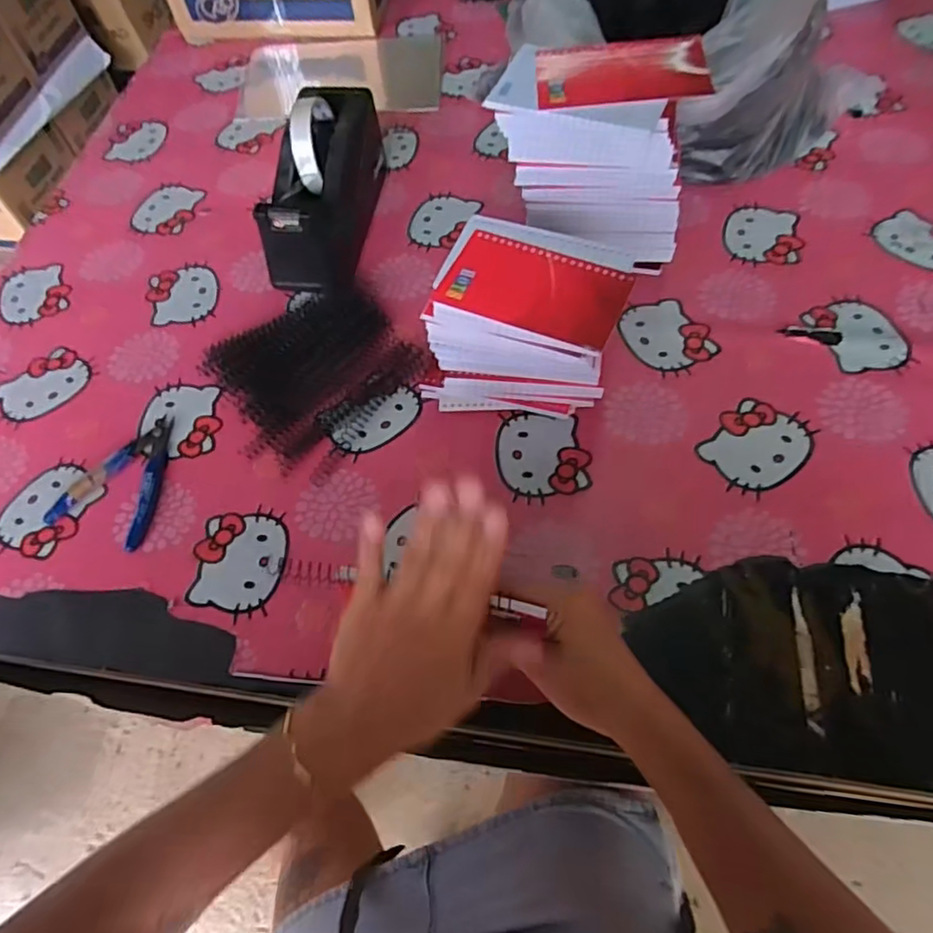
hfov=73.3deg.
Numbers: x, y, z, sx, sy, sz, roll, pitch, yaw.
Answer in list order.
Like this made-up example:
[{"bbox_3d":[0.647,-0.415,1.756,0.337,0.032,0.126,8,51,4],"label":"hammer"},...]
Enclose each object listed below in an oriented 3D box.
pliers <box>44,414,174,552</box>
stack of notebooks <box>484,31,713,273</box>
[{"bbox_3d":[-0.274,0.007,0.515,0.084,0.008,0.115,17,63,14],"label":"pliers"},{"bbox_3d":[0.107,-0.244,0.539,0.154,0.175,0.095,3,60,6],"label":"stack of notebooks"}]

